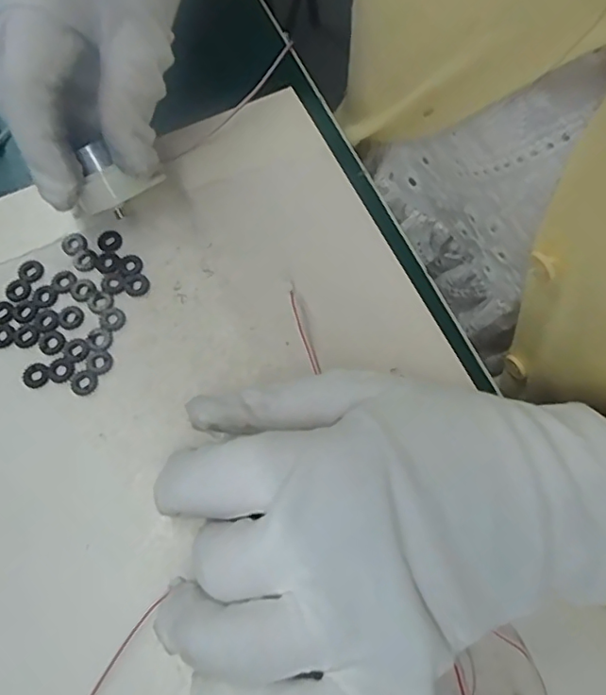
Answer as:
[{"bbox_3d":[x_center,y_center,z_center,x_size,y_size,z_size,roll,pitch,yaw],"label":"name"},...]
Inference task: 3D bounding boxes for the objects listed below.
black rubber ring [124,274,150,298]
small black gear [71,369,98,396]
[{"bbox_3d":[-0.073,-0.028,0.245,0.011,0.004,0.011,0,69,1],"label":"black rubber ring"},{"bbox_3d":[-0.090,0.014,0.230,0.010,0.004,0.011,0,69,1],"label":"small black gear"}]

